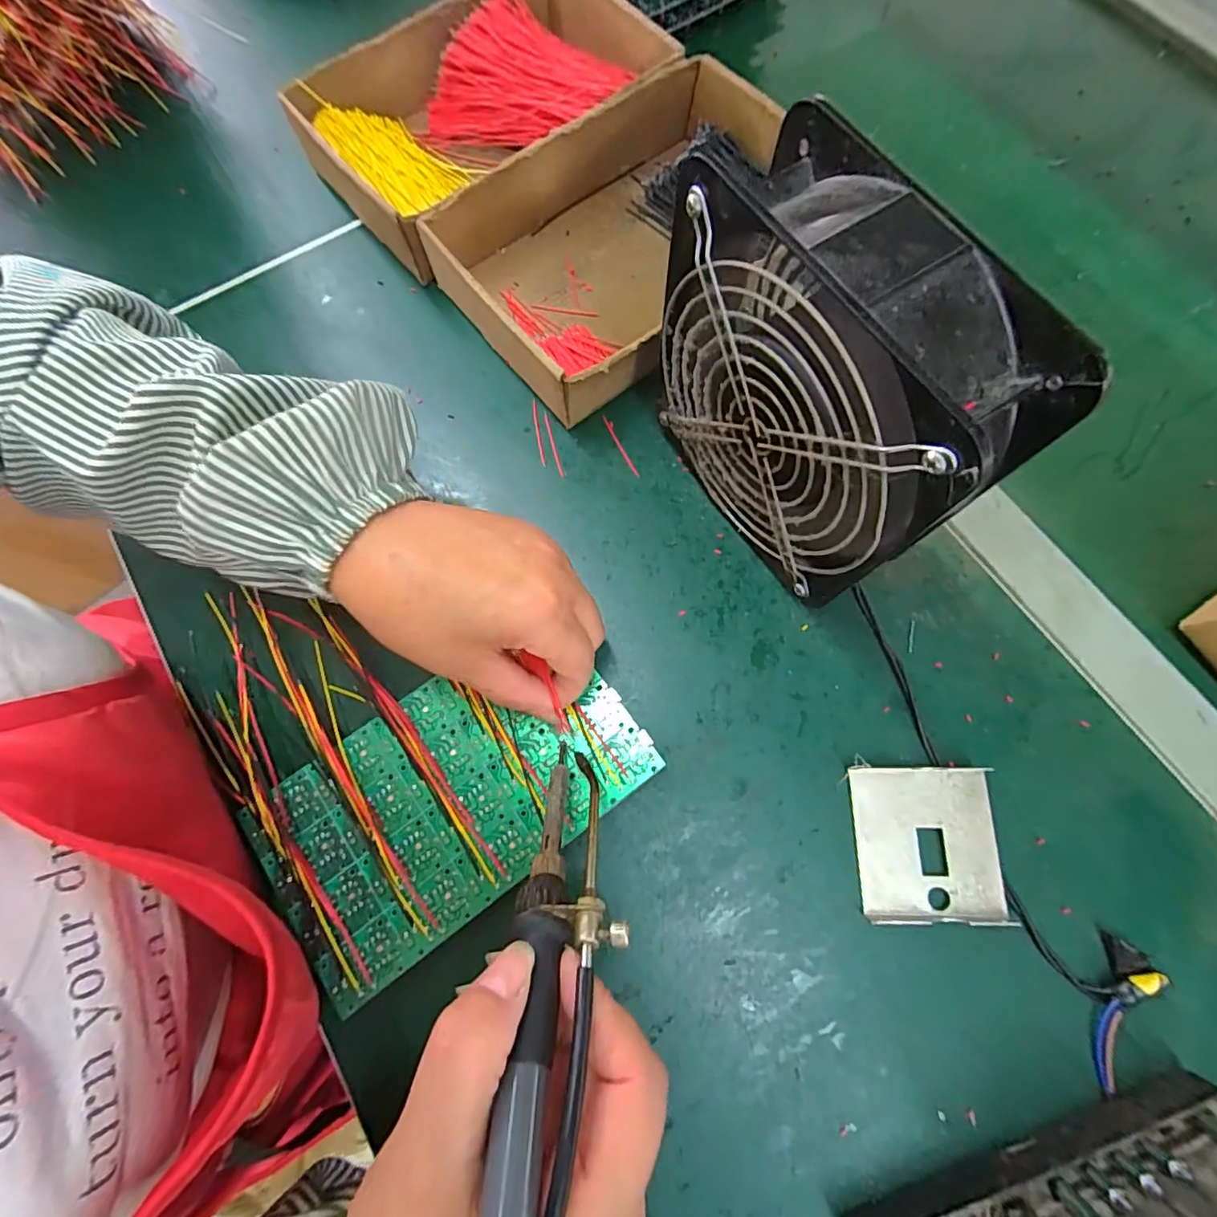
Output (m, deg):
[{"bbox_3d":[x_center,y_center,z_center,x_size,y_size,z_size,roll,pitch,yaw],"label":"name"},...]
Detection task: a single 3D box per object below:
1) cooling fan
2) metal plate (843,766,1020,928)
[{"bbox_3d":[0.085,-0.086,0.236,0.055,0.154,0.144,-30,76,-11],"label":"cooling fan"},{"bbox_3d":[0.152,0.112,0.253,0.064,0.009,0.069,0,73,-2],"label":"metal plate"}]

